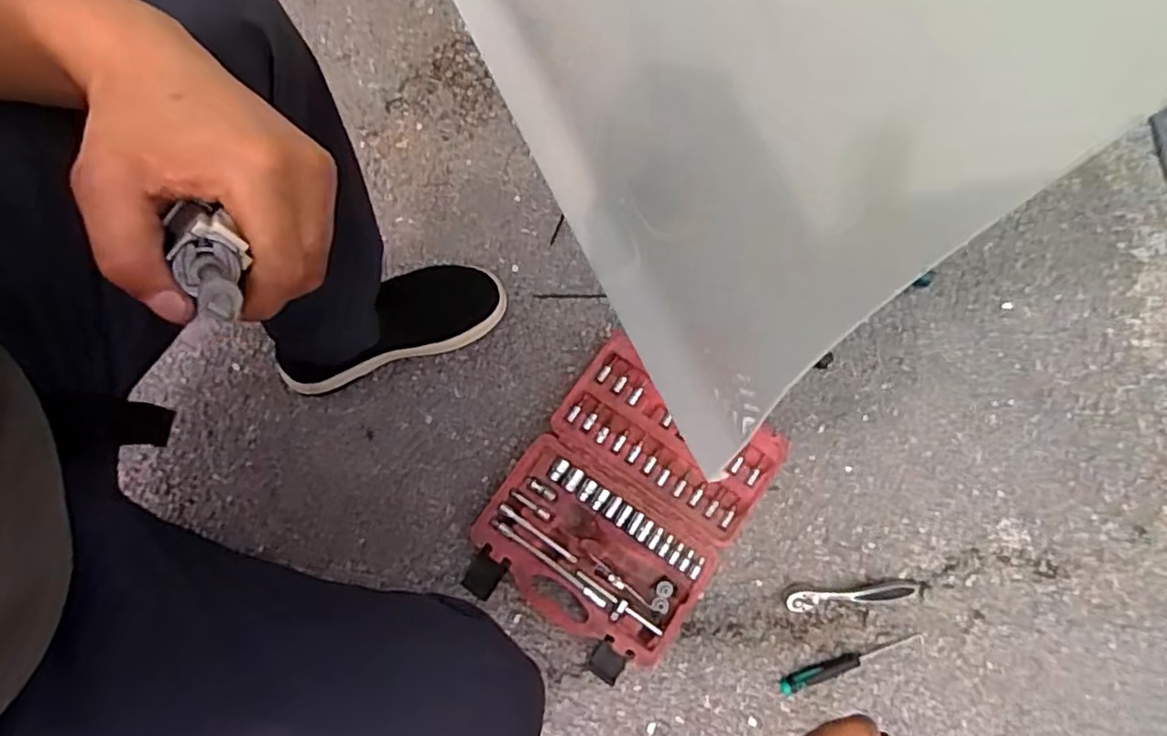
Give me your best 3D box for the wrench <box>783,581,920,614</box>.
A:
[{"bbox_3d":[0.297,0.252,0.751,0.147,0.023,0.021,-5,74,0],"label":"wrench"}]

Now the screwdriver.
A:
[{"bbox_3d":[0.290,0.317,0.734,0.165,0.012,0.018,-18,75,-3],"label":"screwdriver"}]

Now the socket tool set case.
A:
[{"bbox_3d":[0.043,0.156,0.775,0.246,0.030,0.320,34,78,10],"label":"socket tool set case"}]

